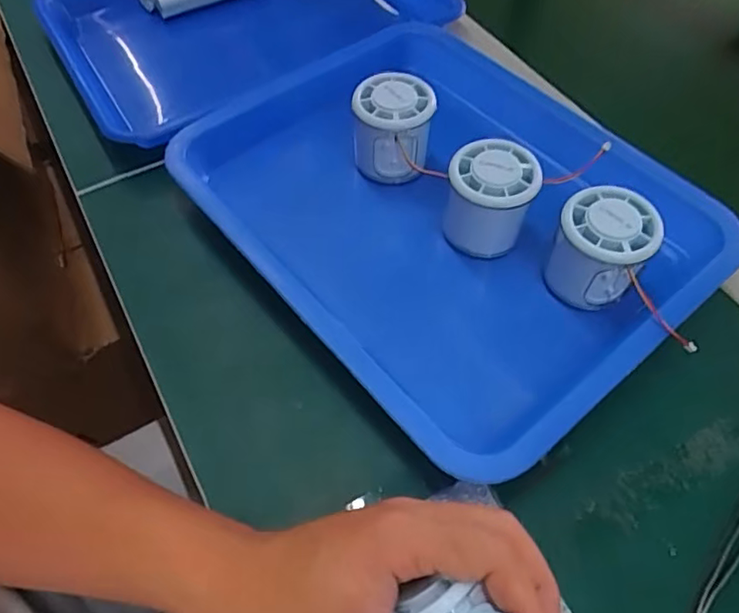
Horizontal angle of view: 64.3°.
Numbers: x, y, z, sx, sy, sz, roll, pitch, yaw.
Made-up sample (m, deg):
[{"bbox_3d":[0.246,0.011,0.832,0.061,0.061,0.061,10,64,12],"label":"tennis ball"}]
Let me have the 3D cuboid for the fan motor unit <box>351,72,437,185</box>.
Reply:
[{"bbox_3d":[0.016,-0.127,0.424,0.056,0.061,0.050,8,57,5],"label":"fan motor unit"}]

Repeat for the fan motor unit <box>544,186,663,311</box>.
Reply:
[{"bbox_3d":[0.141,-0.033,0.364,0.053,0.062,0.049,0,56,0],"label":"fan motor unit"}]

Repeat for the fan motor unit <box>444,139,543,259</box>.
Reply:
[{"bbox_3d":[0.079,-0.069,0.391,0.056,0.064,0.054,0,56,0],"label":"fan motor unit"}]

